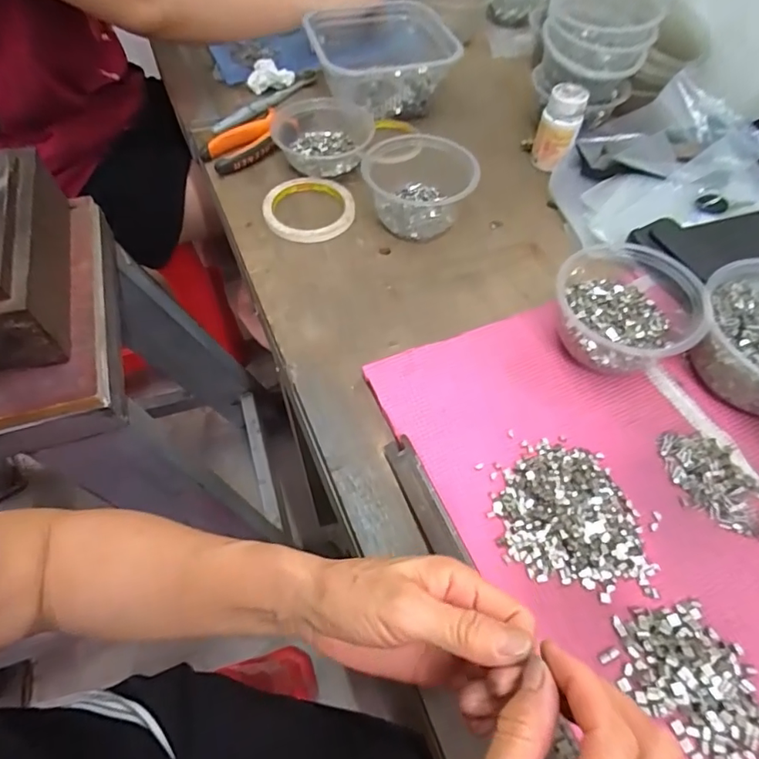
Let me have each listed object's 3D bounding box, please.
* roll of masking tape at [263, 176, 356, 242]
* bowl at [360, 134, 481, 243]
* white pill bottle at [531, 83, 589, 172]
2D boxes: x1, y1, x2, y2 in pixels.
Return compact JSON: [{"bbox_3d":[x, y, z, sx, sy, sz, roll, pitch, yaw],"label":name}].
[{"bbox_3d":[-0.077,-0.188,0.551,0.095,0.014,0.096,1,57,-1],"label":"roll of masking tape"},{"bbox_3d":[0.043,-0.212,0.542,0.117,0.062,0.126,9,57,5],"label":"bowl"},{"bbox_3d":[0.205,-0.286,0.579,0.044,0.080,0.048,17,58,10],"label":"white pill bottle"}]

